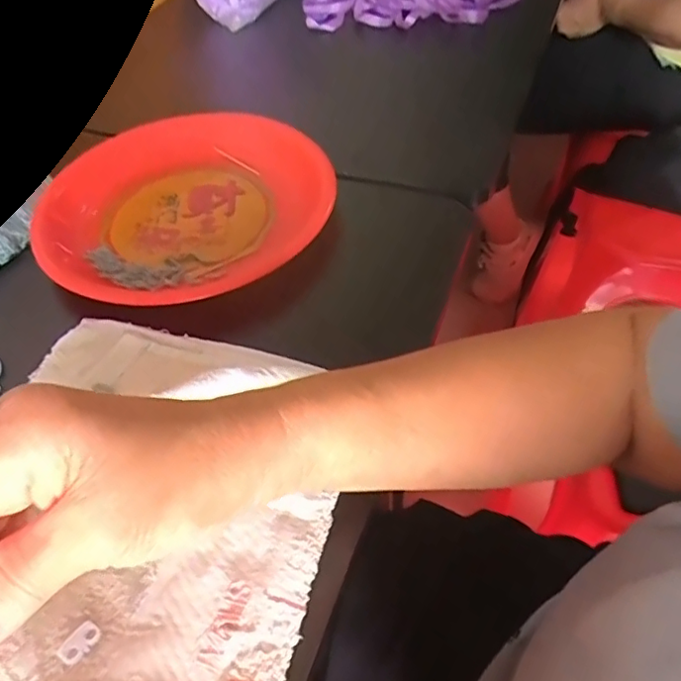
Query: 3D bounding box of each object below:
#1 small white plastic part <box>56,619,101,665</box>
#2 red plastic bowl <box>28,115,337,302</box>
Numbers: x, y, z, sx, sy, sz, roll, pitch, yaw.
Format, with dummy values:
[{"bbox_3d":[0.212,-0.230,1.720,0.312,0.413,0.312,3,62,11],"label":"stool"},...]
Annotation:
[{"bbox_3d":[-0.119,0.137,0.266,0.012,0.004,0.019,27,57,24],"label":"small white plastic part"},{"bbox_3d":[-0.123,-0.123,0.470,0.222,0.026,0.215,-2,50,3],"label":"red plastic bowl"}]

